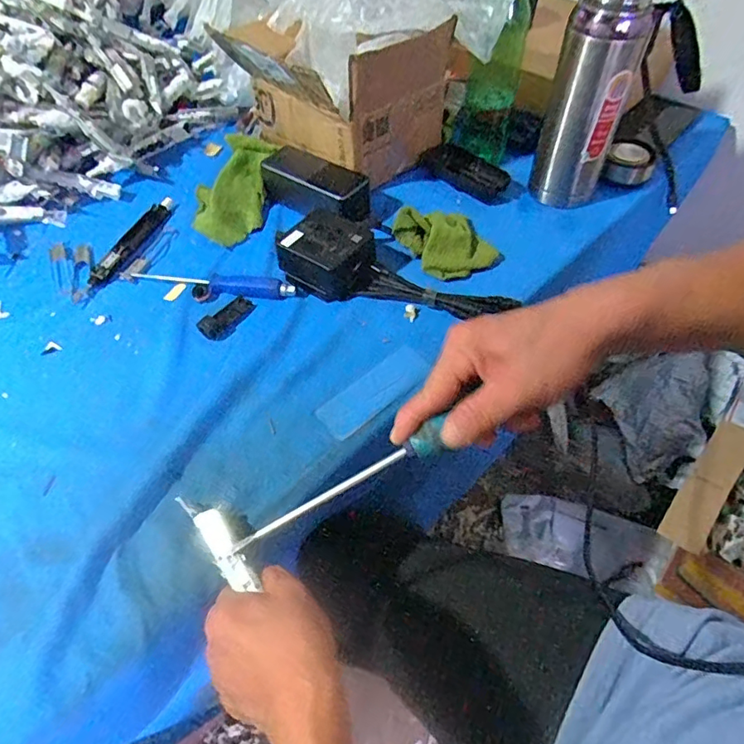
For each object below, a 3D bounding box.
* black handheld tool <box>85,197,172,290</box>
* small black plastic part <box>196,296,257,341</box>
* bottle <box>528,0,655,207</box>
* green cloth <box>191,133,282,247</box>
[{"bbox_3d":[-0.271,-0.153,0.600,0.028,0.010,0.149,12,53,10],"label":"black handheld tool"},{"bbox_3d":[-0.143,-0.055,0.519,0.032,0.010,0.057,27,57,20],"label":"small black plastic part"},{"bbox_3d":[0.234,-0.297,0.569,0.079,0.212,0.085,14,53,11],"label":"bottle"},{"bbox_3d":[-0.171,-0.225,0.639,0.088,0.030,0.173,2,52,2],"label":"green cloth"}]

